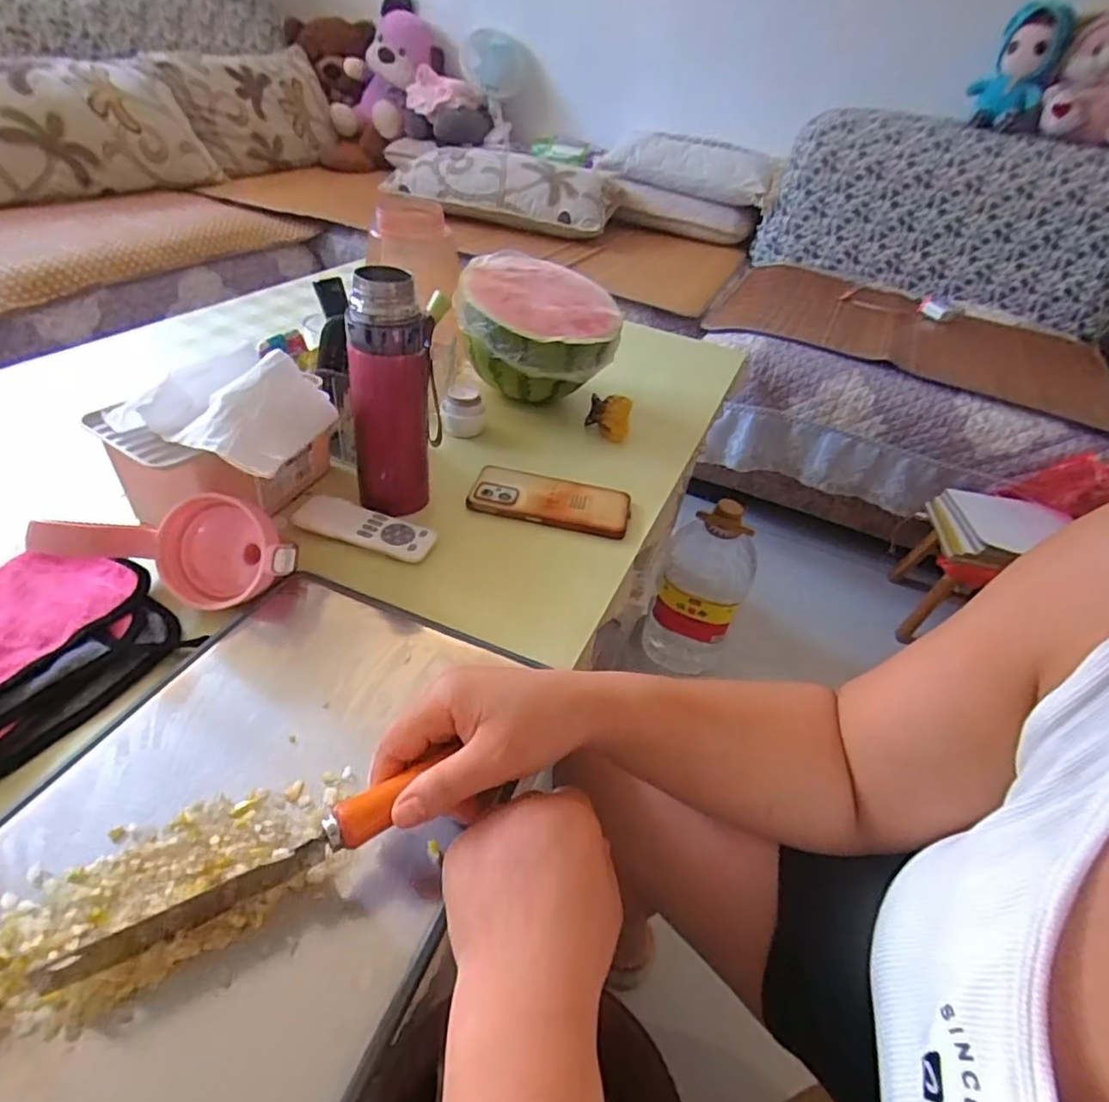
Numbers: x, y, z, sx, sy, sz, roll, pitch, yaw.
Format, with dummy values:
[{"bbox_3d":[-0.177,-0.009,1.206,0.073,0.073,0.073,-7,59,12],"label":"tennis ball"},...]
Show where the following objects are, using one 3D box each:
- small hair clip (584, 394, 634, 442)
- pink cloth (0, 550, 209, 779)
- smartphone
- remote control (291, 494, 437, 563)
[{"bbox_3d":[0.070,-0.171,0.756,0.053,0.039,0.065,13,39,5],"label":"small hair clip"},{"bbox_3d":[-0.358,0.063,0.406,0.155,0.019,0.166,18,39,14],"label":"pink cloth"},{"bbox_3d":[-0.003,-0.055,0.619,0.160,0.009,0.078,12,38,6],"label":"smartphone"},{"bbox_3d":[-0.174,-0.023,0.546,0.127,0.012,0.041,15,38,10],"label":"remote control"}]

